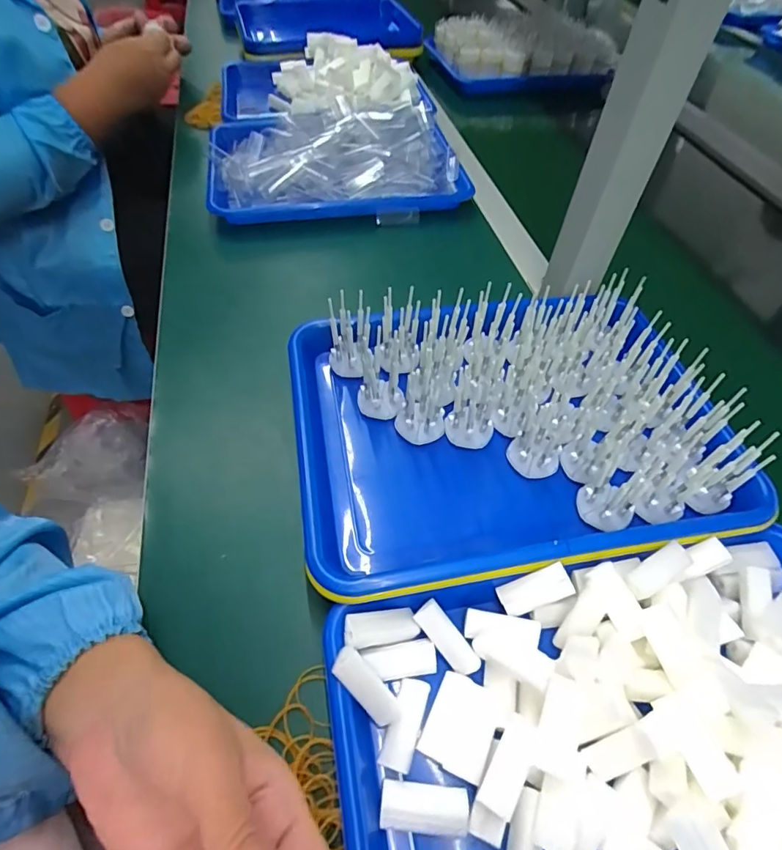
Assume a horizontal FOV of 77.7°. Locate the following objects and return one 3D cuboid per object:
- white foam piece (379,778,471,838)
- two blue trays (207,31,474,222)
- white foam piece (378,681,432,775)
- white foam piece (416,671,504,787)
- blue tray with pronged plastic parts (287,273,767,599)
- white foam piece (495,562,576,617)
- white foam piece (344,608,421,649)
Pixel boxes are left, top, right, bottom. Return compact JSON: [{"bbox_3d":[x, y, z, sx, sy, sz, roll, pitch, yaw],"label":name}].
[{"bbox_3d":[0.017,0.201,0.256,0.045,0.009,0.021,5,53,1],"label":"white foam piece"},{"bbox_3d":[-0.089,-0.444,0.702,0.316,0.092,0.455,-5,53,-7],"label":"two blue trays"},{"bbox_3d":[0.008,0.169,0.276,0.018,0.009,0.045,18,54,10],"label":"white foam piece"},{"bbox_3d":[0.040,0.171,0.277,0.037,0.011,0.045,24,55,14],"label":"white foam piece"},{"bbox_3d":[0.096,-0.012,0.376,0.337,0.068,0.240,-7,54,-8],"label":"blue tray with pronged plastic parts"},{"bbox_3d":[0.092,0.106,0.309,0.045,0.010,0.019,-23,55,6],"label":"white foam piece"},{"bbox_3d":[-0.006,0.122,0.294,0.046,0.009,0.019,5,50,-26],"label":"white foam piece"}]

